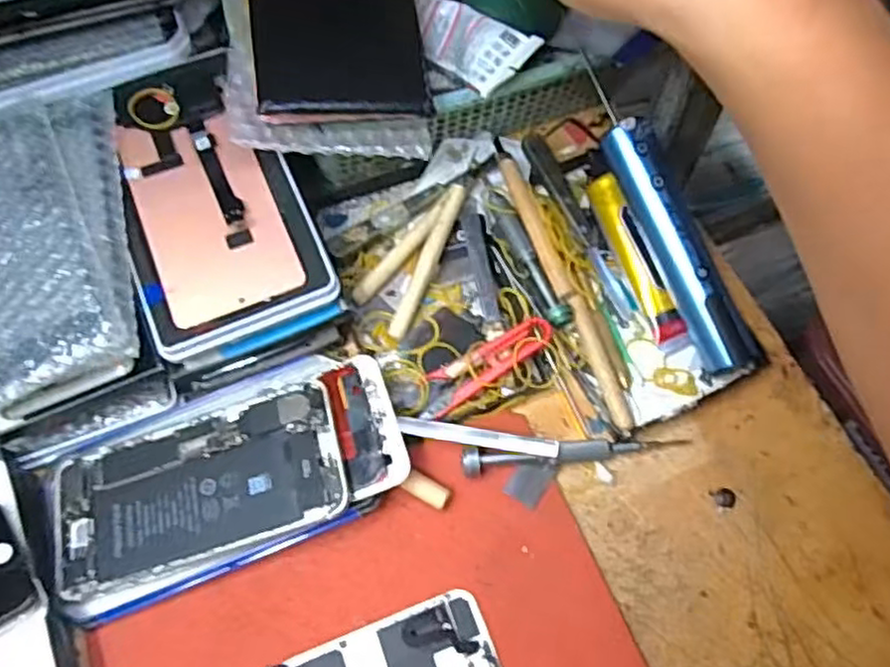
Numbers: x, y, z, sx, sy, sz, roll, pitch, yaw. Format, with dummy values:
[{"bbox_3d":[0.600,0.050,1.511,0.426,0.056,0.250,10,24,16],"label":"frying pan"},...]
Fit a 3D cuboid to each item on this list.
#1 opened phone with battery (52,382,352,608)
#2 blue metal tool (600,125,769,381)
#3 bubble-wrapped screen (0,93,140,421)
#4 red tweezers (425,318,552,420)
[{"bbox_3d":[-0.129,0.081,0.366,0.153,0.007,0.076,-19,64,0],"label":"opened phone with battery"},{"bbox_3d":[0.139,-0.051,0.405,0.034,0.021,0.157,-24,87,-11],"label":"blue metal tool"},{"bbox_3d":[-0.221,-0.049,0.372,0.100,0.022,0.172,-18,66,-8],"label":"bubble-wrapped screen"},{"bbox_3d":[0.024,0.015,0.397,0.079,0.007,0.024,-34,72,-1],"label":"red tweezers"}]

